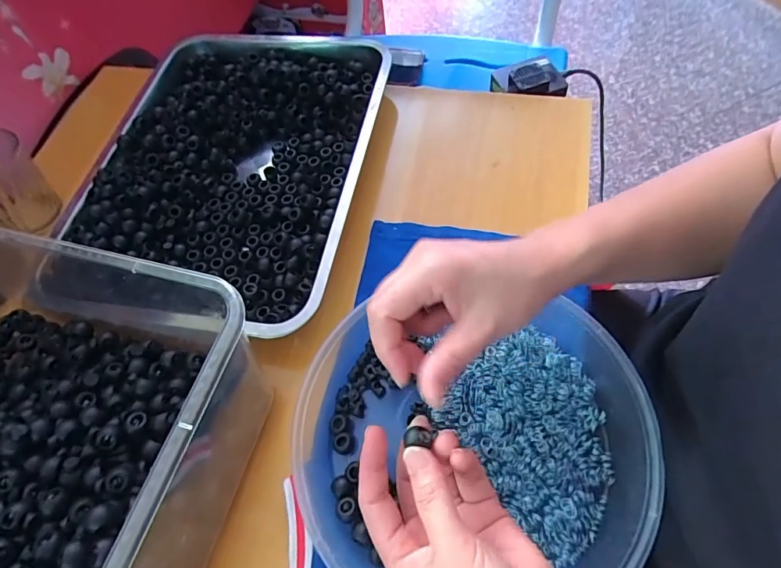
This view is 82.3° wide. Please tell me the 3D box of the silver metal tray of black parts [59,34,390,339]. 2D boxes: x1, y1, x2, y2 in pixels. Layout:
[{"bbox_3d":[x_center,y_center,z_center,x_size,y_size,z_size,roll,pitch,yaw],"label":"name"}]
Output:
[{"bbox_3d":[-0.158,-0.135,0.454,0.276,0.049,0.382,9,62,7],"label":"silver metal tray of black parts"}]

